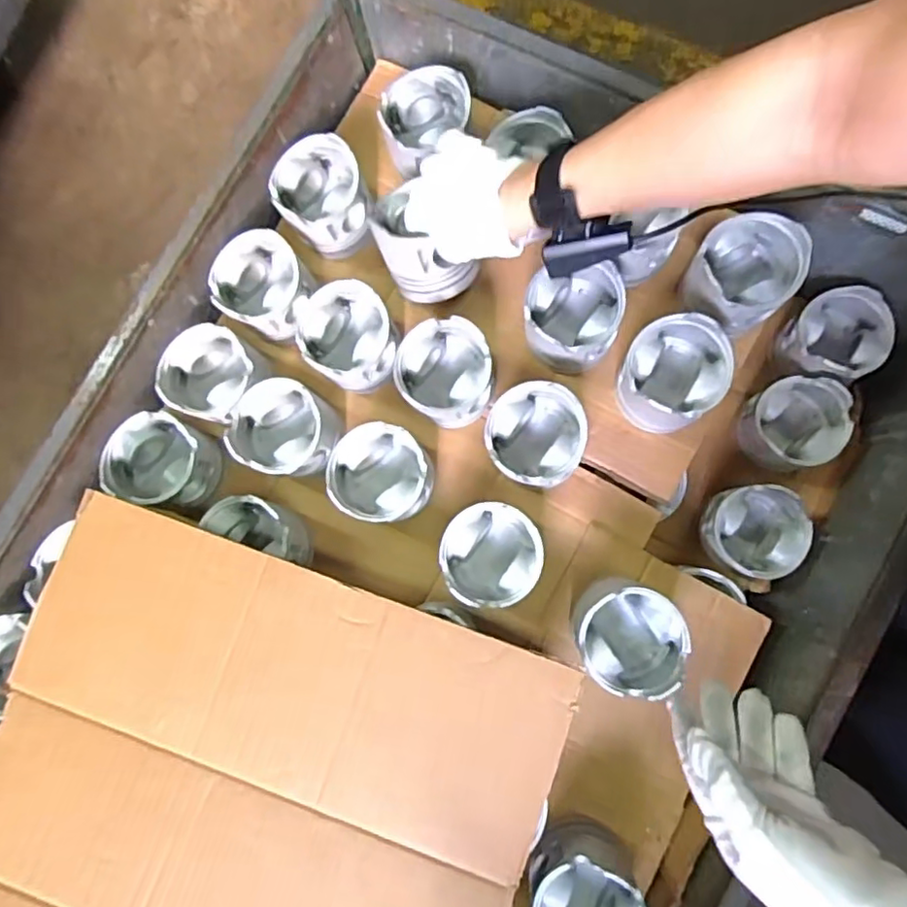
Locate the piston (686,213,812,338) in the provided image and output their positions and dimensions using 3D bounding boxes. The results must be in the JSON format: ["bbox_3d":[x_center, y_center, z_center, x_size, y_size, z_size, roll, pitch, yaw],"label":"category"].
[{"bbox_3d":[0.269,-0.169,0.567,0.097,0.057,0.091,-42,81,-10],"label":"piston"}]

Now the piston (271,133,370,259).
[{"bbox_3d":[-0.142,-0.272,0.650,0.090,0.081,0.094,-1,81,5],"label":"piston"}]

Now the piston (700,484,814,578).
[{"bbox_3d":[0.316,0.082,0.645,0.096,0.062,0.093,5,81,6],"label":"piston"}]

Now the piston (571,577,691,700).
[{"bbox_3d":[0.154,0.169,0.560,0.091,0.082,0.095,-1,81,5],"label":"piston"}]

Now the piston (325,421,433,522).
[{"bbox_3d":[-0.068,0.021,0.604,0.097,0.067,0.093,-3,81,4],"label":"piston"}]

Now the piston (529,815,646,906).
[{"bbox_3d":[0.110,0.384,0.525,0.092,0.077,0.103,25,84,8],"label":"piston"}]

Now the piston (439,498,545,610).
[{"bbox_3d":[0.033,0.098,0.581,0.091,0.071,0.088,-1,81,5],"label":"piston"}]

